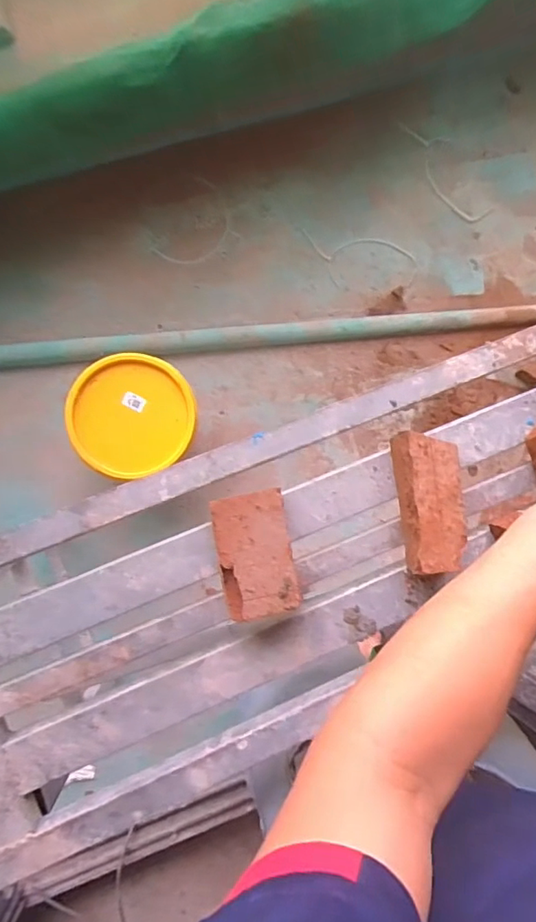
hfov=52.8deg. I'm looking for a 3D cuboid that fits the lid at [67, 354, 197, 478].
[{"bbox_3d":[-0.265,-0.089,1.051,0.233,0.022,0.235,0,87,-6],"label":"lid"}]

